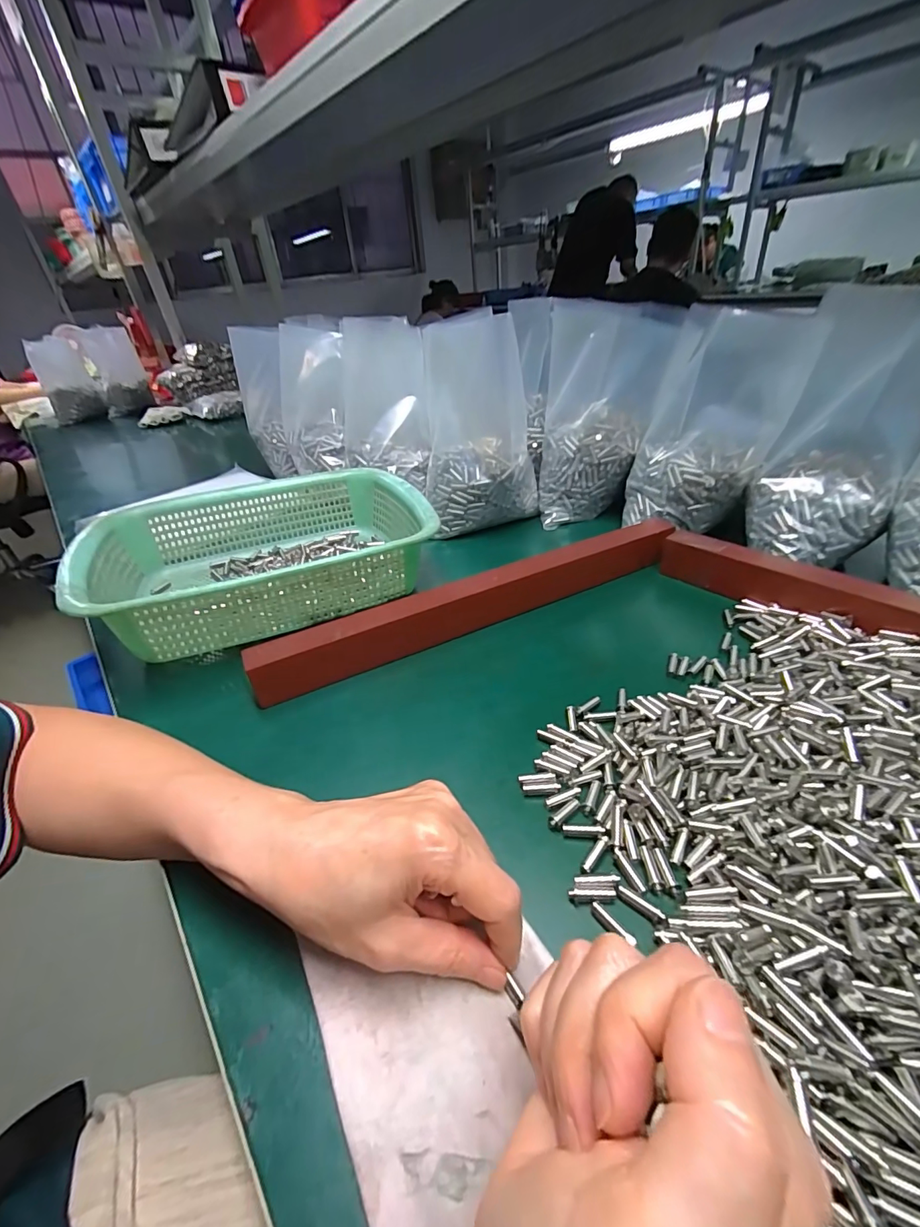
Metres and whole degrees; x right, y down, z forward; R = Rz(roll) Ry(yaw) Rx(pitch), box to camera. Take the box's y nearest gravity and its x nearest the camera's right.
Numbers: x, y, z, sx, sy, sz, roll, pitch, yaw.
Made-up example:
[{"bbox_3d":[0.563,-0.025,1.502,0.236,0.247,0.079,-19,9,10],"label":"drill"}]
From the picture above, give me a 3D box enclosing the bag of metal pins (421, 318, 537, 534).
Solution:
[{"bbox_3d":[0.026,-0.229,0.562,0.122,0.206,0.173,1,37,10],"label":"bag of metal pins"}]

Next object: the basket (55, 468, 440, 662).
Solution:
[{"bbox_3d":[-0.180,-0.065,0.454,0.292,0.080,0.222,-20,38,-18],"label":"basket"}]

